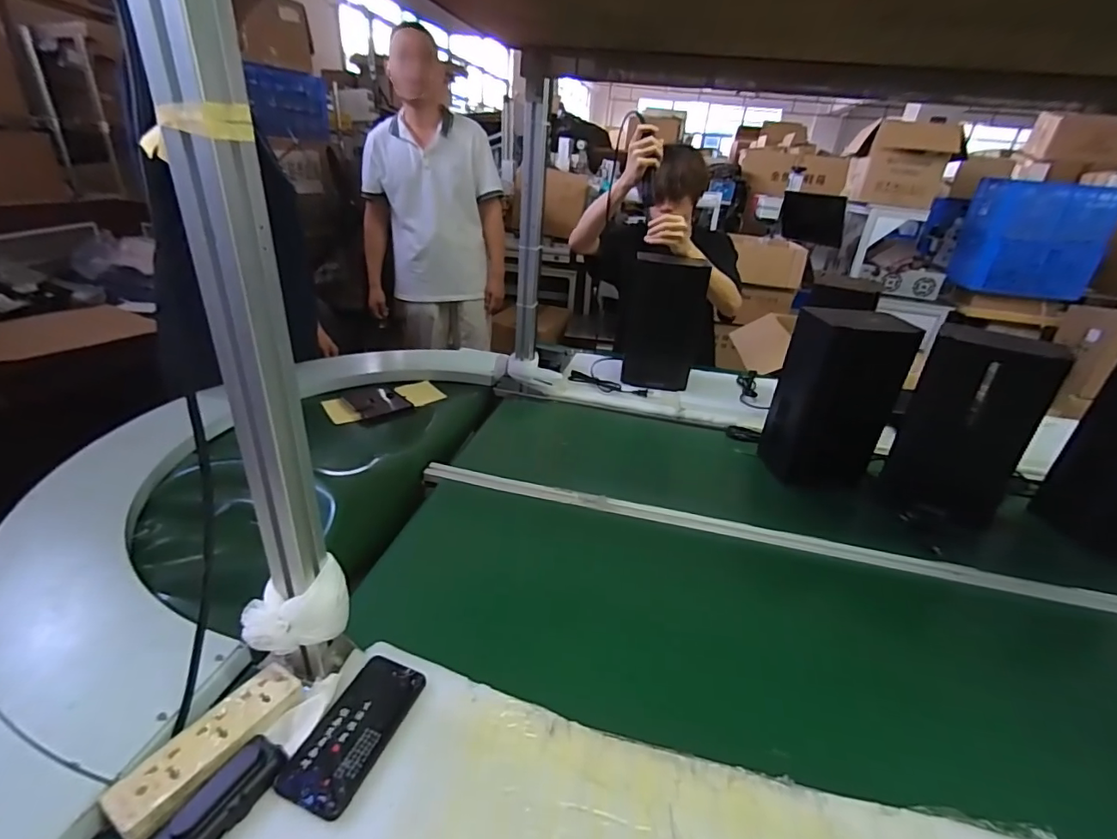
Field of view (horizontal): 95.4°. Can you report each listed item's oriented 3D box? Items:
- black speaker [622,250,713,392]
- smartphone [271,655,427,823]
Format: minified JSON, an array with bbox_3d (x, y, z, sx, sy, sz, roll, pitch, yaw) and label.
[{"bbox_3d":[0.305,-0.276,1.451,0.214,0.337,0.188,10,28,9],"label":"black speaker"},{"bbox_3d":[-0.213,0.325,0.537,0.083,0.013,0.154,13,28,14],"label":"smartphone"}]

